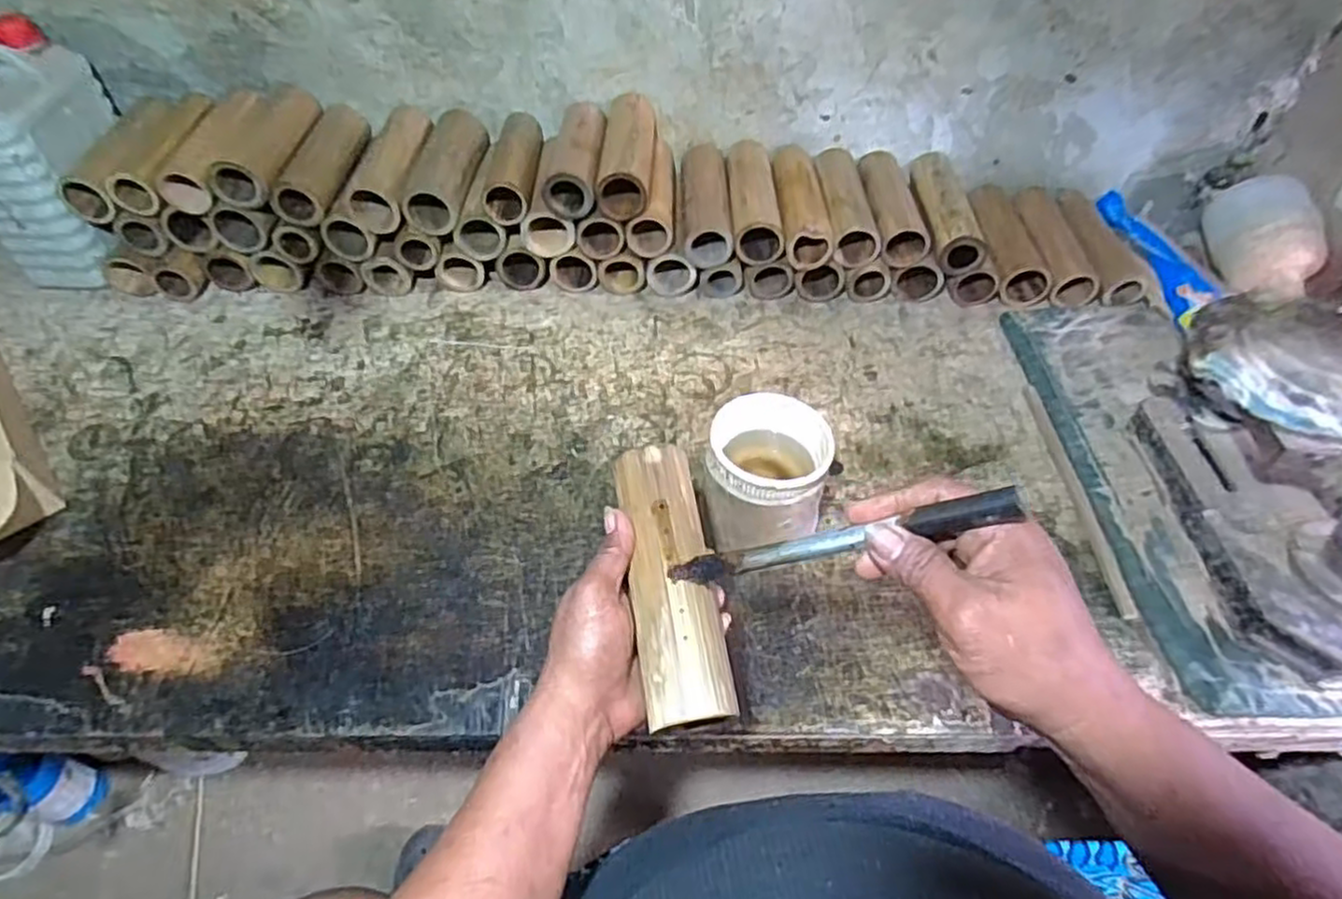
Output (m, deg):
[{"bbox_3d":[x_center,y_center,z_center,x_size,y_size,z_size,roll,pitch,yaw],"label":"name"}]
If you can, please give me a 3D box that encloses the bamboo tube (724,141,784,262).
[{"bbox_3d":[0.095,-0.293,0.869,0.055,0.054,0.182,-1,52,0],"label":"bamboo tube"}]

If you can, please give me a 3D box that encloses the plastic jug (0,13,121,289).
[{"bbox_3d":[-0.691,-0.323,0.826,0.111,0.231,0.184,-7,52,-4],"label":"plastic jug"}]

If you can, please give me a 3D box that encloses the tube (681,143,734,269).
[{"bbox_3d":[0.040,-0.294,0.879,0.051,0.045,0.181,-2,52,-1],"label":"tube"}]

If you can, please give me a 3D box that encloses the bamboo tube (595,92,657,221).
[{"bbox_3d":[-0.048,-0.335,0.829,0.057,0.051,0.186,0,52,1],"label":"bamboo tube"}]

